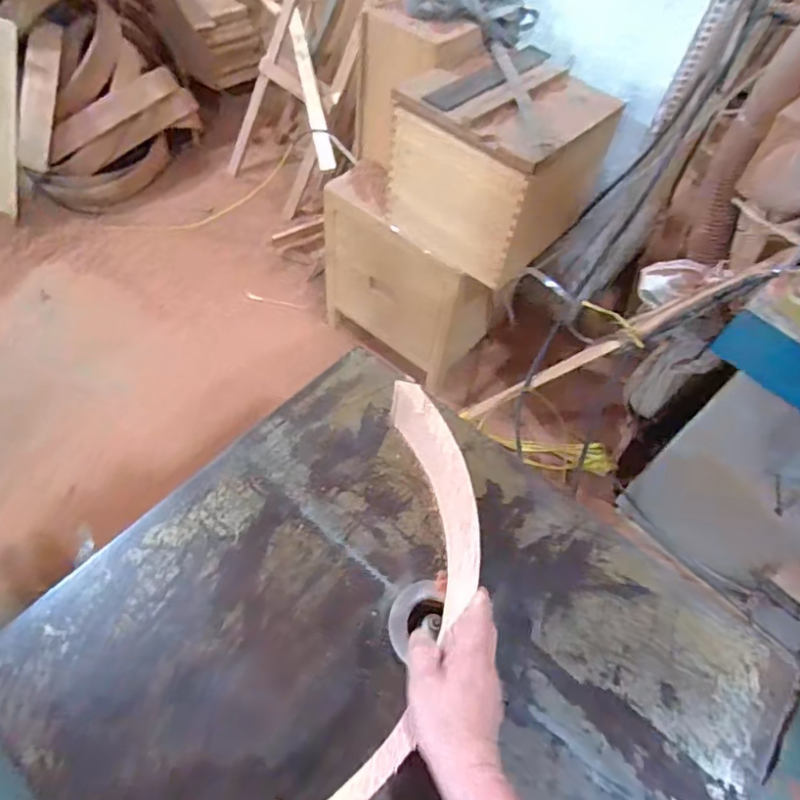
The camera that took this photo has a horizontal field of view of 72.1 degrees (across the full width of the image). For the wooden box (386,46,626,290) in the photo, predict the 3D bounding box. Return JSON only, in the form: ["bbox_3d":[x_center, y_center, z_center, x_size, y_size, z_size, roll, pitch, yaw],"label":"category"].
[{"bbox_3d":[0.223,-0.517,1.228,0.357,0.344,0.367,39,61,19],"label":"wooden box"}]

